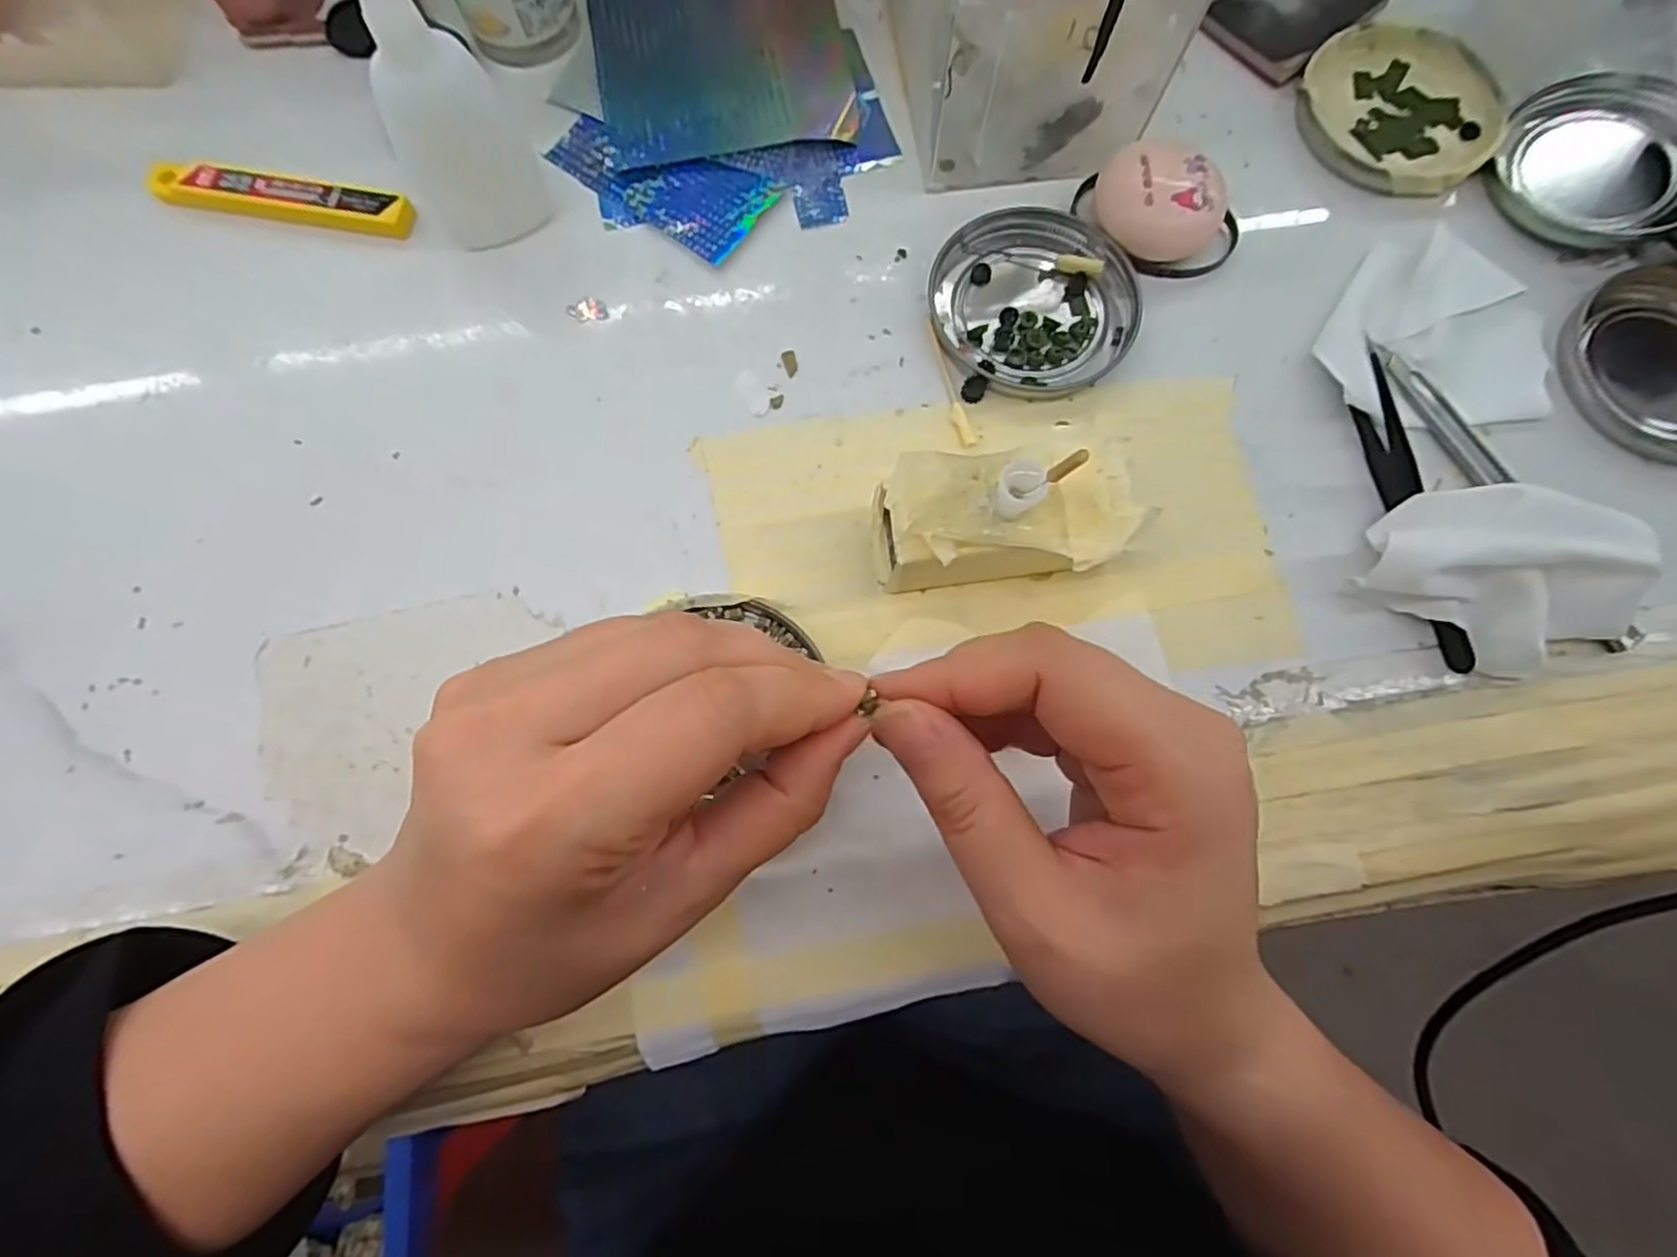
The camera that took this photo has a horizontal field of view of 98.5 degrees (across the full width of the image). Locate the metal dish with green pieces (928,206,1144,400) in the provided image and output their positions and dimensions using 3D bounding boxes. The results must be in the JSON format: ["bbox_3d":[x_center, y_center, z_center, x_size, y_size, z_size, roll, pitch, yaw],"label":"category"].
[{"bbox_3d":[0.077,-0.127,0.279,0.074,0.012,0.077,0,77,0],"label":"metal dish with green pieces"}]

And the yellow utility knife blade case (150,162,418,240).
[{"bbox_3d":[-0.221,-0.170,0.287,0.102,0.009,0.016,8,77,2],"label":"yellow utility knife blade case"}]

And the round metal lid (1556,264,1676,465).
[{"bbox_3d":[0.315,-0.100,0.270,0.075,0.012,0.077,-22,78,-5],"label":"round metal lid"}]

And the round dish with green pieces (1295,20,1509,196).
[{"bbox_3d":[0.237,-0.221,0.303,0.086,0.010,0.081,0,77,0],"label":"round dish with green pieces"}]

